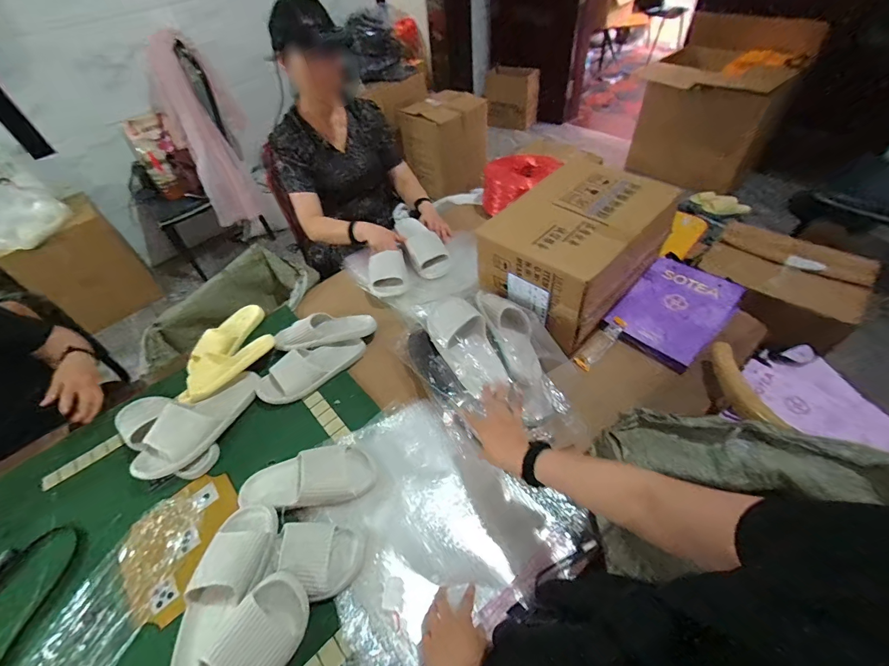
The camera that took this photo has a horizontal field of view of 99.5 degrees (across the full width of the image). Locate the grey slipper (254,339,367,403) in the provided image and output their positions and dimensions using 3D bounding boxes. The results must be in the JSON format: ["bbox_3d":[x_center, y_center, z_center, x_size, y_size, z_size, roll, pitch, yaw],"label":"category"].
[{"bbox_3d":[-0.313,0.077,0.896,0.263,0.064,0.093,-34,54,-21],"label":"grey slipper"}]

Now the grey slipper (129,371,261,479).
[{"bbox_3d":[-0.534,0.191,0.827,0.103,0.076,0.288,26,57,25],"label":"grey slipper"}]

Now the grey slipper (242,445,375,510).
[{"bbox_3d":[-0.263,0.281,0.727,0.255,0.051,0.098,-9,49,-1],"label":"grey slipper"}]

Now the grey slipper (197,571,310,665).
[{"bbox_3d":[-0.308,0.485,0.534,0.106,0.075,0.261,41,65,9],"label":"grey slipper"}]

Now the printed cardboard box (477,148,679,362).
[{"bbox_3d":[0.305,-0.196,0.909,0.341,0.221,0.282,-37,55,-23],"label":"printed cardboard box"}]

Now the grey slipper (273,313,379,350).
[{"bbox_3d":[-0.305,-0.007,0.971,0.249,0.058,0.088,-15,50,-6],"label":"grey slipper"}]

